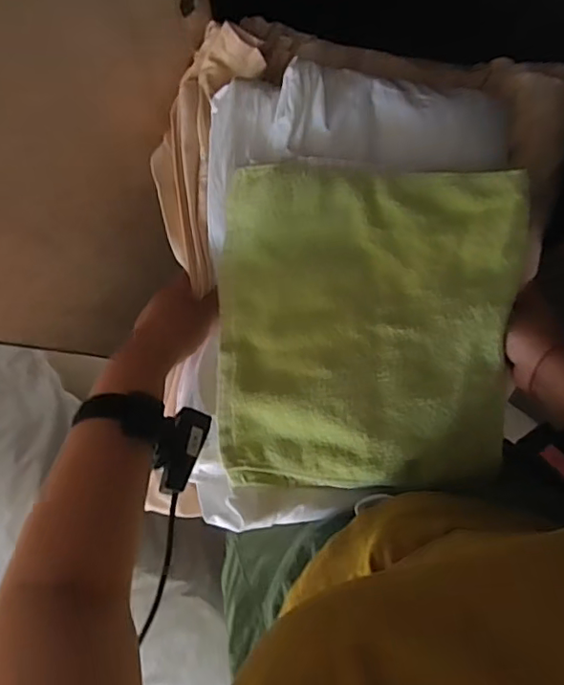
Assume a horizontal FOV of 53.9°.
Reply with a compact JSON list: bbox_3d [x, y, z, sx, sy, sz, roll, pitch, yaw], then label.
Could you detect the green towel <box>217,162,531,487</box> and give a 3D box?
[{"bbox_3d":[0.077,-0.012,0.506,0.264,0.042,0.283,2,92,6],"label":"green towel"}]

